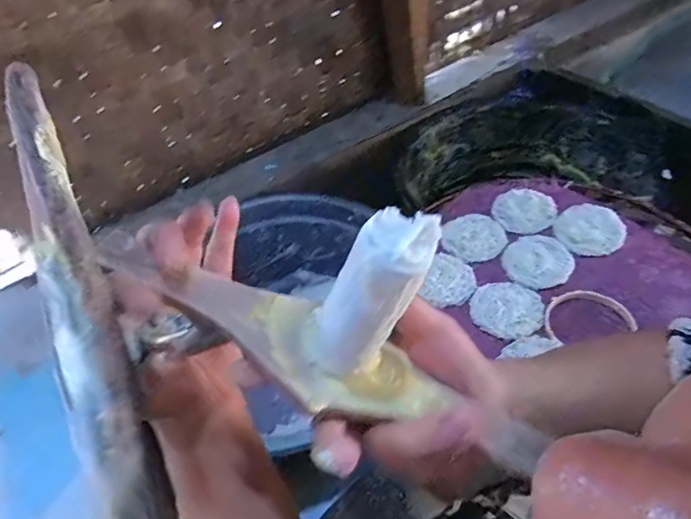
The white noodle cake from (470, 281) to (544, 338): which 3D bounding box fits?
[{"bbox_3d":[0.186,0.053,0.561,0.077,0.005,0.077,11,50,16],"label":"white noodle cake"}]

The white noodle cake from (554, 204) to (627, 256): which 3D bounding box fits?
[{"bbox_3d":[0.310,-0.037,0.619,0.076,0.018,0.077,4,48,10],"label":"white noodle cake"}]

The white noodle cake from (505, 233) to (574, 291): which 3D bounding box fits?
[{"bbox_3d":[0.238,0.000,0.603,0.077,0.005,0.079,-3,48,3],"label":"white noodle cake"}]

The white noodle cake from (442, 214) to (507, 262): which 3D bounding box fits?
[{"bbox_3d":[0.168,-0.031,0.640,0.080,0.006,0.085,5,48,10],"label":"white noodle cake"}]

